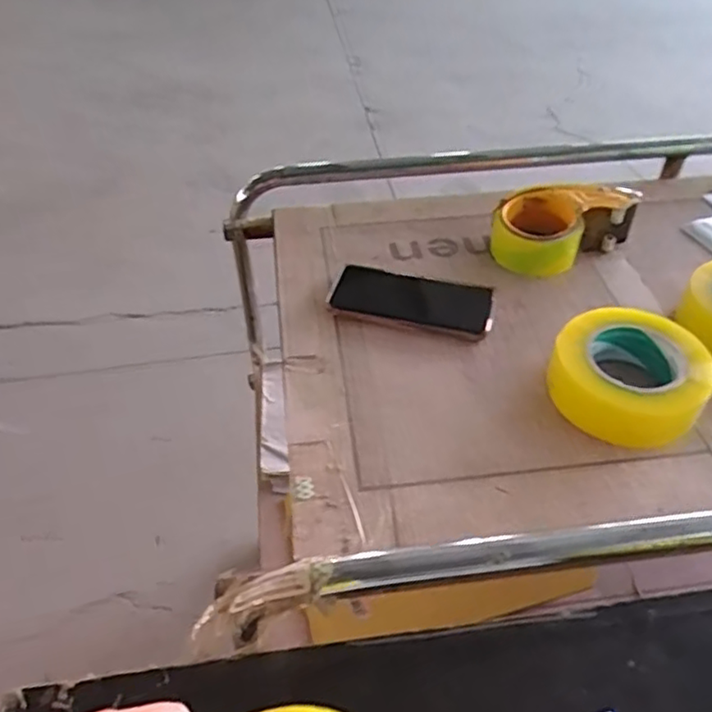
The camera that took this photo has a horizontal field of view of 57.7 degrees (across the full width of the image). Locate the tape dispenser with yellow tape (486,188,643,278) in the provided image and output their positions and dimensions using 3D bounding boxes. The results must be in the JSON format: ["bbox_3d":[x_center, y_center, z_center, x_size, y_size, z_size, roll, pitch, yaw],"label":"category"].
[{"bbox_3d":[0.226,-0.148,0.720,0.150,0.061,0.087,-21,50,-19],"label":"tape dispenser with yellow tape"}]

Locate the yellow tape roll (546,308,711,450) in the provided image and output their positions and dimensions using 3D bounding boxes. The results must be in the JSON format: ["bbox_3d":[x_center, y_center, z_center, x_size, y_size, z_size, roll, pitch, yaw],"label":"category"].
[{"bbox_3d":[0.234,0.017,0.557,0.129,0.057,0.123,0,46,0],"label":"yellow tape roll"}]

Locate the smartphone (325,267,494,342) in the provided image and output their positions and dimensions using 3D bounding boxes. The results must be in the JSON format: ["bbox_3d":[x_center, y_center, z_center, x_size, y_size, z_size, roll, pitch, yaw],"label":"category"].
[{"bbox_3d":[0.057,-0.060,0.664,0.163,0.014,0.088,9,47,8],"label":"smartphone"}]

